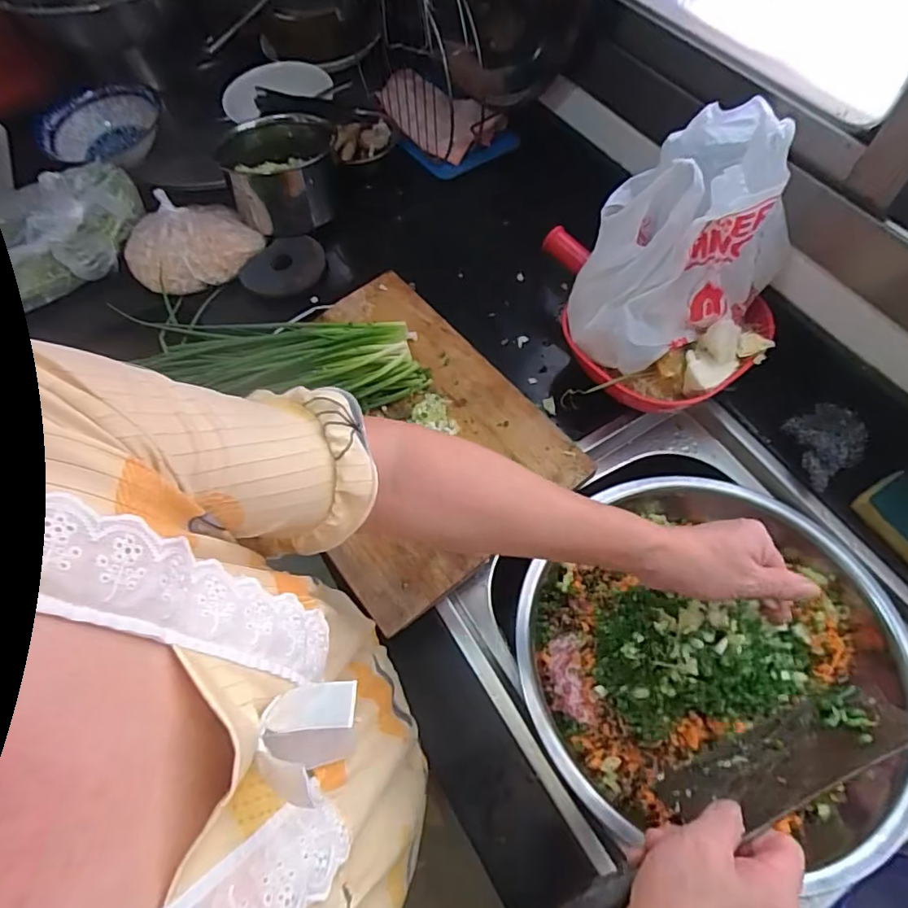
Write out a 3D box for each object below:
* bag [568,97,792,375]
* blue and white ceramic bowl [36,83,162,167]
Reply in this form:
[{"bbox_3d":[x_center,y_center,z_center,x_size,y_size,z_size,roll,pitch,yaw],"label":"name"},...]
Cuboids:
[{"bbox_3d":[0.218,-0.207,0.557,0.160,0.183,0.177,39,71,21],"label":"bag"},{"bbox_3d":[-0.551,-0.506,0.900,0.188,0.067,0.175,-2,62,3],"label":"blue and white ceramic bowl"}]

